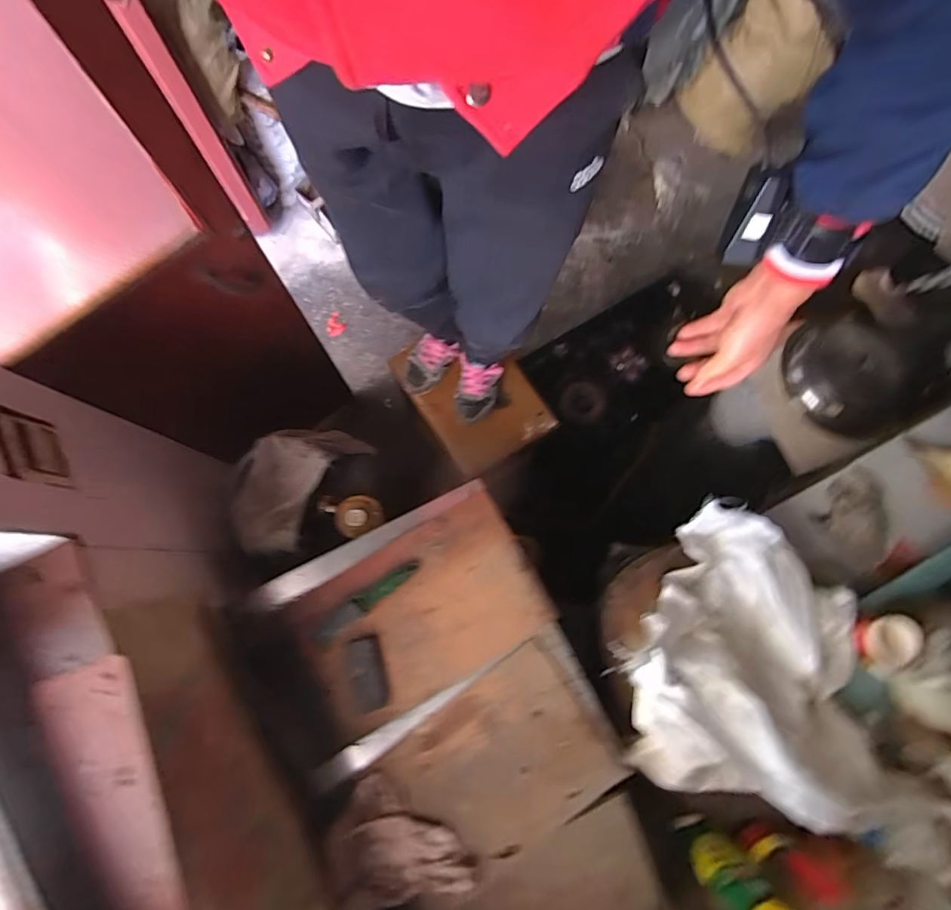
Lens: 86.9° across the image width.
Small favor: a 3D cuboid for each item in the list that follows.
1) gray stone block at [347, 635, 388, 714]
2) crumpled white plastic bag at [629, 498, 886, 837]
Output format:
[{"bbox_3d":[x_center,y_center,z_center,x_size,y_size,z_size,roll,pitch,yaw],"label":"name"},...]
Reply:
[{"bbox_3d":[-0.177,0.358,0.818,0.051,0.025,0.115,-11,79,-4],"label":"gray stone block"},{"bbox_3d":[0.458,0.332,0.839,0.386,0.167,0.478,7,78,0],"label":"crumpled white plastic bag"}]

